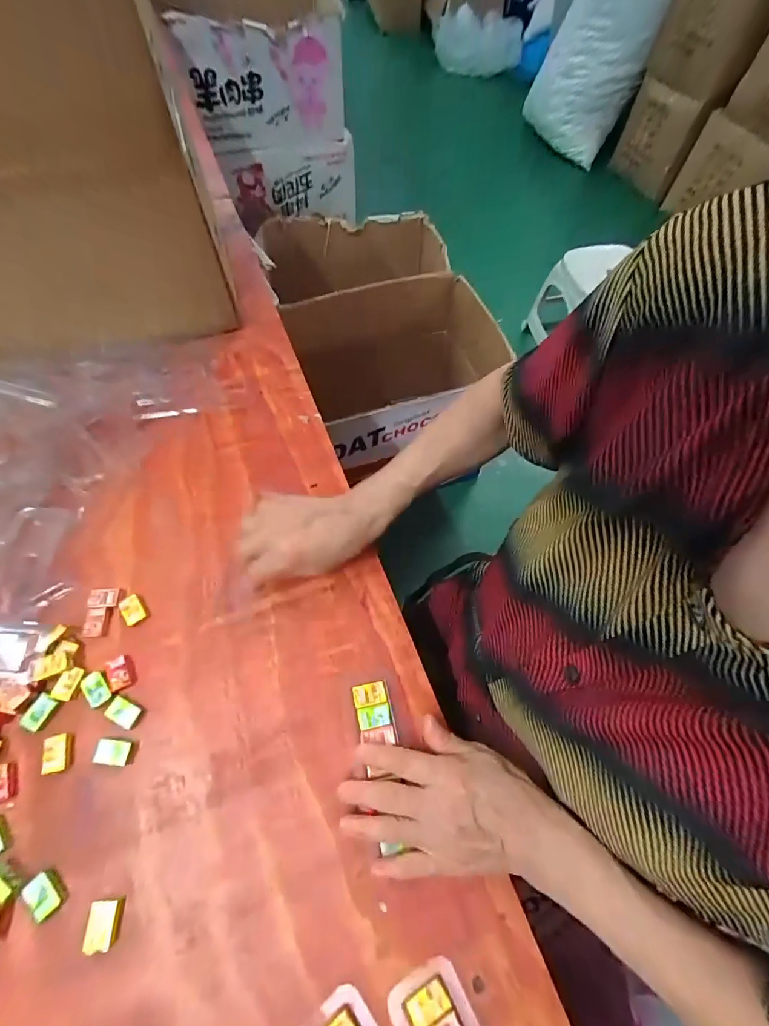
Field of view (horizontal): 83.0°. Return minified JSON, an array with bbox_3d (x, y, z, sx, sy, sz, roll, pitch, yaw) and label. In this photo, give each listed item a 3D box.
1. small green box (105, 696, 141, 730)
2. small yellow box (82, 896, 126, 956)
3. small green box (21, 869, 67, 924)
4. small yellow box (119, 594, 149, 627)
[{"bbox_3d":[-0.210,0.159,0.347,0.025,0.004,0.016,26,65,11],"label":"small green box"},{"bbox_3d":[-0.188,0.275,0.290,0.021,0.008,0.027,-1,63,-2],"label":"small yellow box"},{"bbox_3d":[-0.233,0.261,0.297,0.026,0.005,0.020,41,69,18],"label":"small green box"},{"bbox_3d":[-0.222,0.086,0.384,0.018,0.006,0.025,-34,69,-17],"label":"small yellow box"}]

